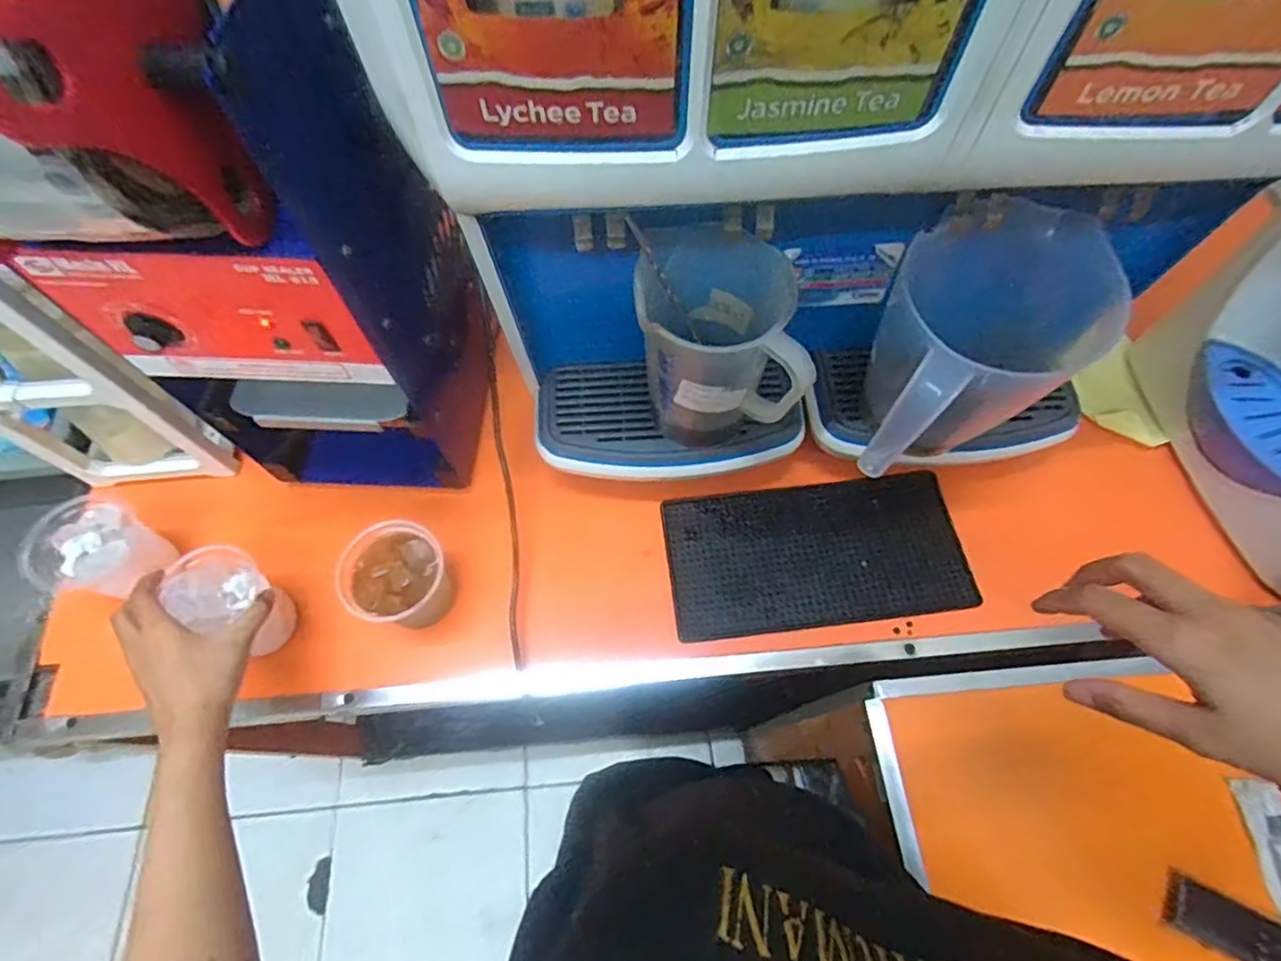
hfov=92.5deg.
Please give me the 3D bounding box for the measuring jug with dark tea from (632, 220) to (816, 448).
[{"bbox_3d":[0.051,-0.107,0.515,0.137,0.152,0.141,-3,66,0],"label":"measuring jug with dark tea"}]

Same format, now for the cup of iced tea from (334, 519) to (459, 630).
[{"bbox_3d":[-0.216,0.092,0.564,0.076,0.092,0.087,25,69,11],"label":"cup of iced tea"}]

